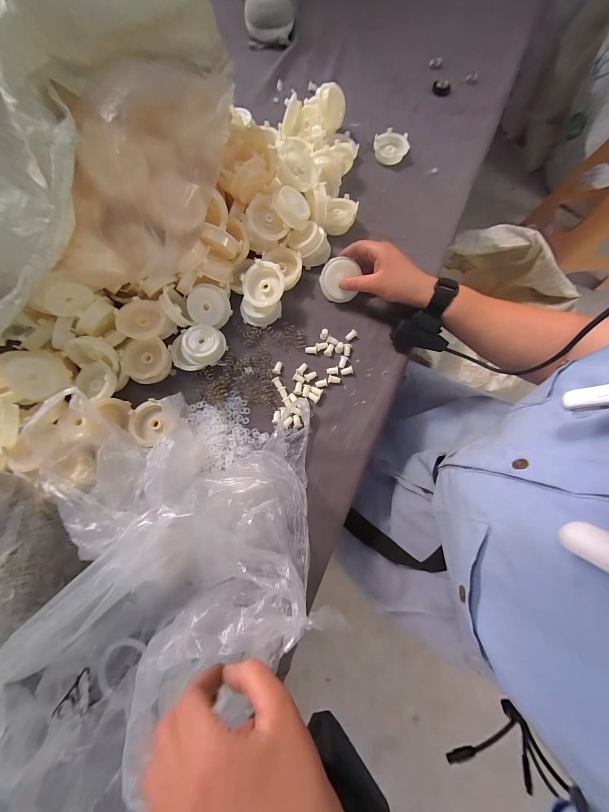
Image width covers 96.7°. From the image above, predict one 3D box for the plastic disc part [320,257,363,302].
[{"bbox_3d":[0.048,-0.177,0.383,0.051,0.022,0.056,10,115,-2],"label":"plastic disc part"}]

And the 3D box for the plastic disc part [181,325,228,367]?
[{"bbox_3d":[-0.134,-0.082,0.366,0.053,0.021,0.052,2,76,-1],"label":"plastic disc part"}]

